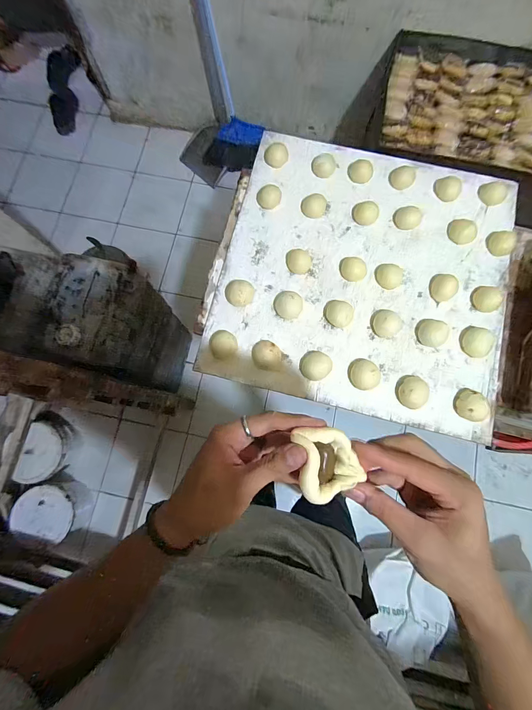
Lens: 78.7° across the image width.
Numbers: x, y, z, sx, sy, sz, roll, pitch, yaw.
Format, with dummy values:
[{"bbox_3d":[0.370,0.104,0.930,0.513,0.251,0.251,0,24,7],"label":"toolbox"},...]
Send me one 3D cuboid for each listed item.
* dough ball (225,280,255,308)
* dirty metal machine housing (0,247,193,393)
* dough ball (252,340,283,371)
[{"bbox_3d":[-0.053,-0.123,0.635,0.057,0.034,0.052,0,78,1],"label":"dough ball"},{"bbox_3d":[-0.556,-0.111,1.003,0.534,0.366,0.297,14,79,4],"label":"dirty metal machine housing"},{"bbox_3d":[0.001,0.000,0.610,0.050,0.034,0.062,-21,79,-4],"label":"dough ball"}]

